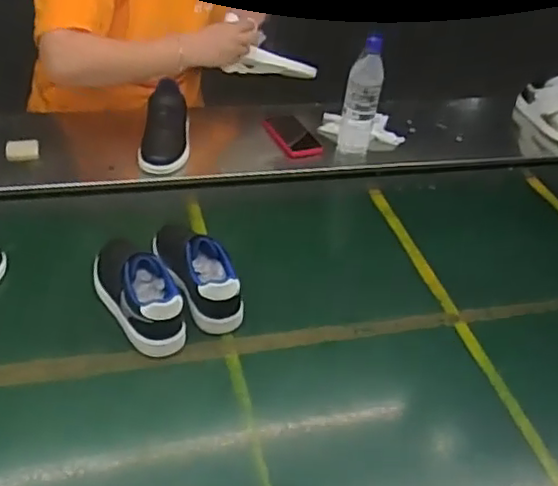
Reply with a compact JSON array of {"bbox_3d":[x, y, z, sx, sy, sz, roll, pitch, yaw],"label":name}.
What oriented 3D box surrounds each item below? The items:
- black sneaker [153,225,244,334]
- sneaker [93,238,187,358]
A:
[{"bbox_3d":[-0.124,0.026,0.923,0.072,0.094,0.214,-16,45,-25],"label":"black sneaker"},{"bbox_3d":[-0.201,0.051,0.868,0.074,0.091,0.204,-23,48,-31],"label":"sneaker"}]

